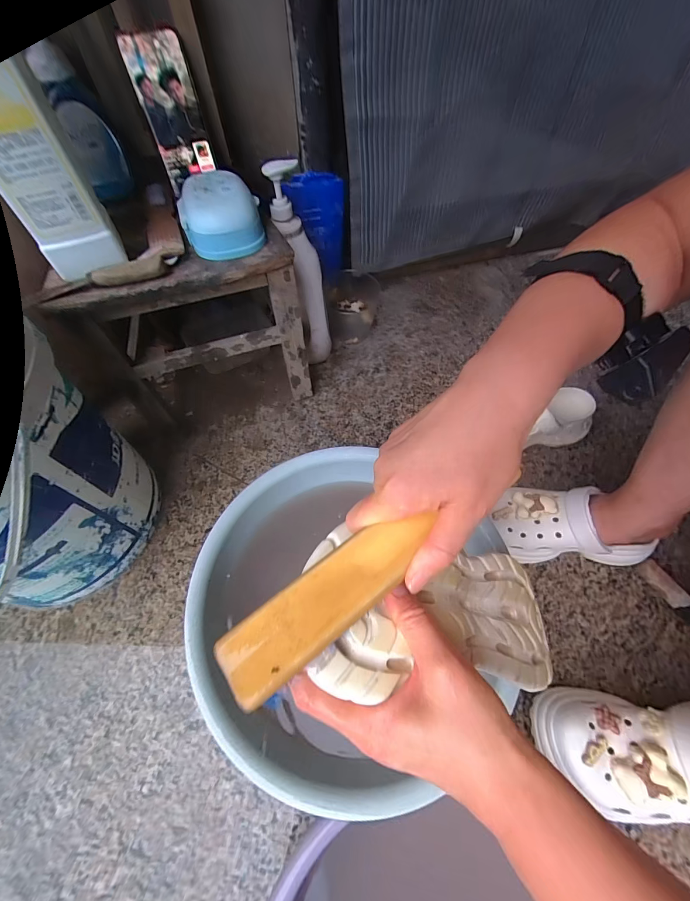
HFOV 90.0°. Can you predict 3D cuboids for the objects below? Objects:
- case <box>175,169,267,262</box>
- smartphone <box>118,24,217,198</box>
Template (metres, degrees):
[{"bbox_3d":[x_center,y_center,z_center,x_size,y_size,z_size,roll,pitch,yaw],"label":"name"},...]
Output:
[{"bbox_3d":[-0.154,-0.295,0.431,0.098,0.051,0.111,-17,60,-9],"label":"case"},{"bbox_3d":[-0.227,-0.447,0.458,0.071,0.146,0.009,-16,34,-4],"label":"smartphone"}]

